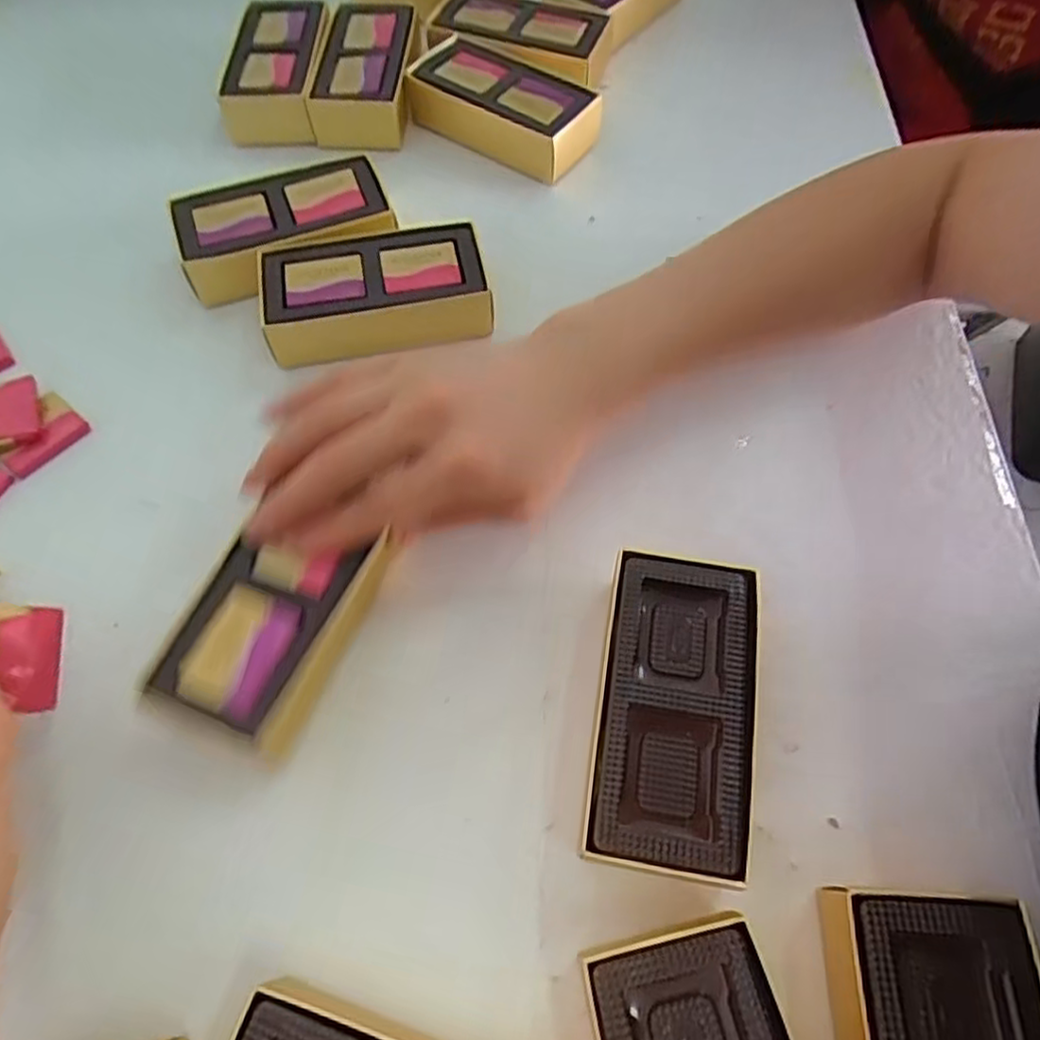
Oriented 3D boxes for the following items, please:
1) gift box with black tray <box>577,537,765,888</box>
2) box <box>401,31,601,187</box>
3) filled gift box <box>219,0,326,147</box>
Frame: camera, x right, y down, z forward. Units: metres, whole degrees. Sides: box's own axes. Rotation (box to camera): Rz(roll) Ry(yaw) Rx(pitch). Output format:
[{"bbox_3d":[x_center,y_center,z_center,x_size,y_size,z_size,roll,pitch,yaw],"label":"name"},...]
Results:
[{"bbox_3d":[0.059,0.073,0.265,0.056,0.032,0.113,9,62,5],"label":"gift box with black tray"},{"bbox_3d":[-0.012,-0.265,0.440,0.115,0.034,0.059,31,66,15],"label":"box"},{"bbox_3d":[-0.159,-0.298,0.453,0.055,0.033,0.118,-2,62,-2],"label":"filled gift box"}]

